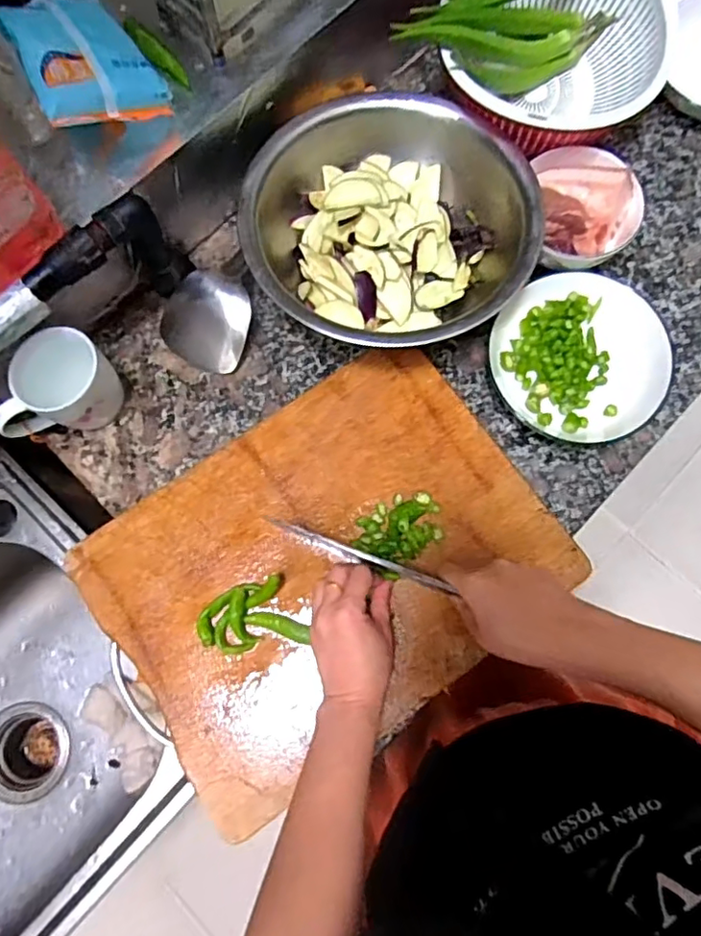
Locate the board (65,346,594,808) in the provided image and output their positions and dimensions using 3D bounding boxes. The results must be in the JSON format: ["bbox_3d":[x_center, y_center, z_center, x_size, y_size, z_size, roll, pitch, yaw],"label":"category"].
[{"bbox_3d":[-0.013,0.083,0.531,0.364,0.018,0.292,-36,78,-8],"label":"board"}]

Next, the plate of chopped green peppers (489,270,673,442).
[{"bbox_3d":[0.227,-0.113,0.578,0.168,0.037,0.160,0,76,1],"label":"plate of chopped green peppers"}]

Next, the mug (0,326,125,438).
[{"bbox_3d":[-0.274,-0.068,0.549,0.109,0.084,0.072,-43,79,-9],"label":"mug"}]

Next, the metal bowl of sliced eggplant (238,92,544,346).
[{"bbox_3d":[0.038,-0.229,0.566,0.263,0.068,0.249,0,76,1],"label":"metal bowl of sliced eggplant"}]

